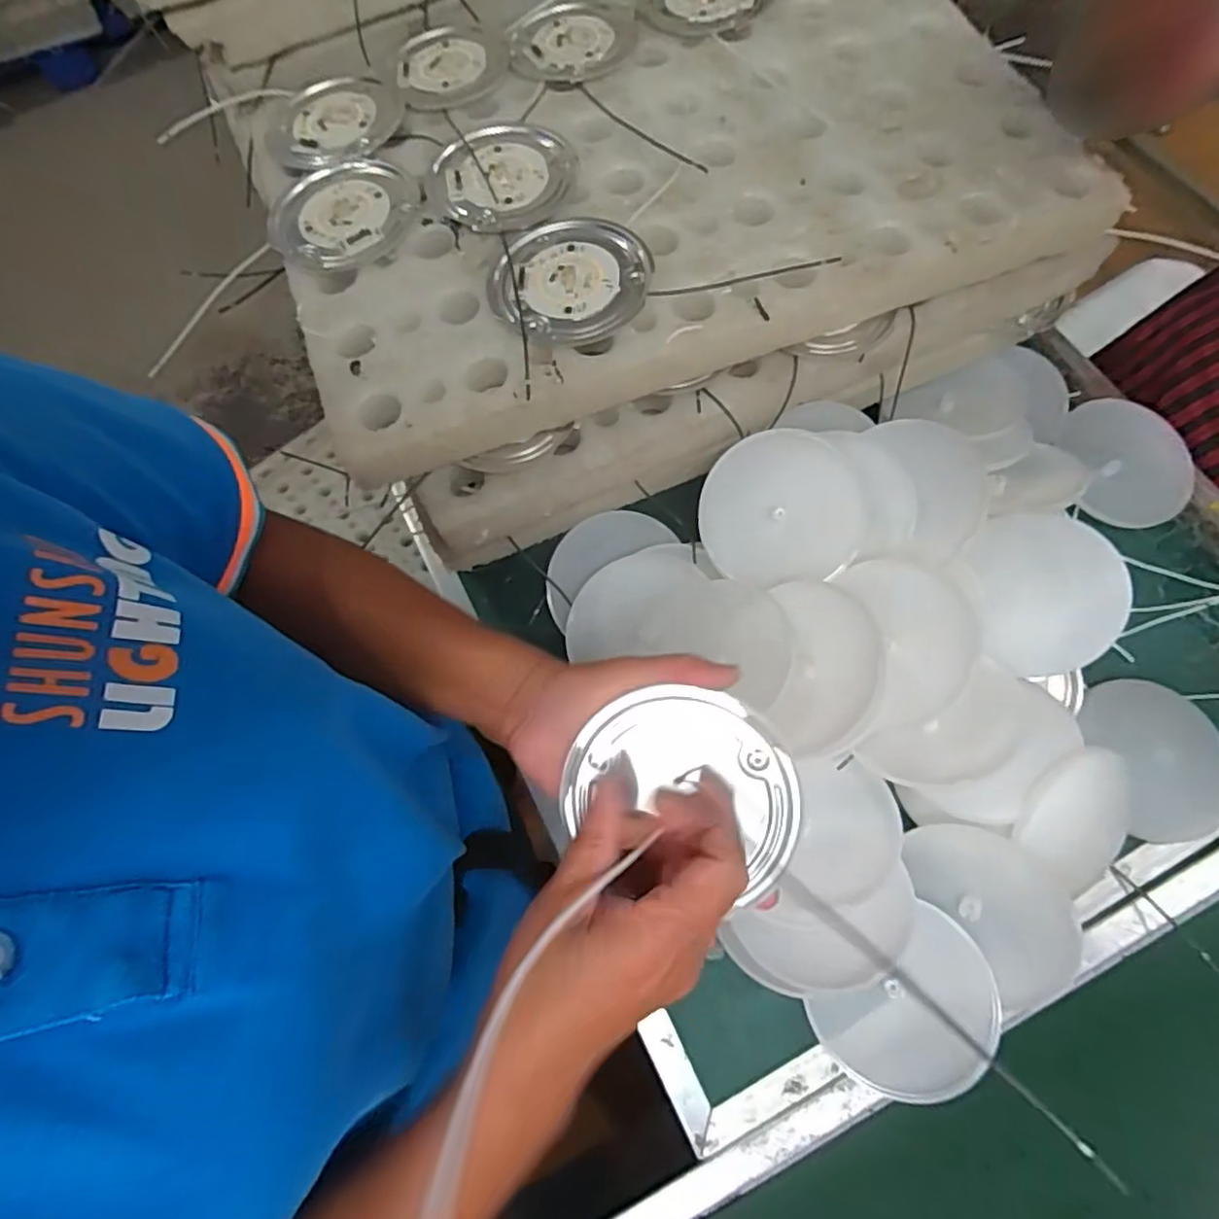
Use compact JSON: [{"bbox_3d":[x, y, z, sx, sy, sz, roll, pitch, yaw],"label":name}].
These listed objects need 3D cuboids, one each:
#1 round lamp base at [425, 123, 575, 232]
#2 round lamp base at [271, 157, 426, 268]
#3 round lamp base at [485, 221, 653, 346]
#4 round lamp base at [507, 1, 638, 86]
[{"bbox_3d":[-0.074,-0.308,0.448,0.095,0.008,0.102,0,70,1],"label":"round lamp base"},{"bbox_3d":[-0.183,-0.280,0.446,0.101,0.008,0.097,0,70,1],"label":"round lamp base"},{"bbox_3d":[-0.024,-0.214,0.409,0.096,0.010,0.102,0,70,1],"label":"round lamp base"},{"bbox_3d":[-0.029,-0.452,0.502,0.097,0.007,0.100,0,70,1],"label":"round lamp base"}]

